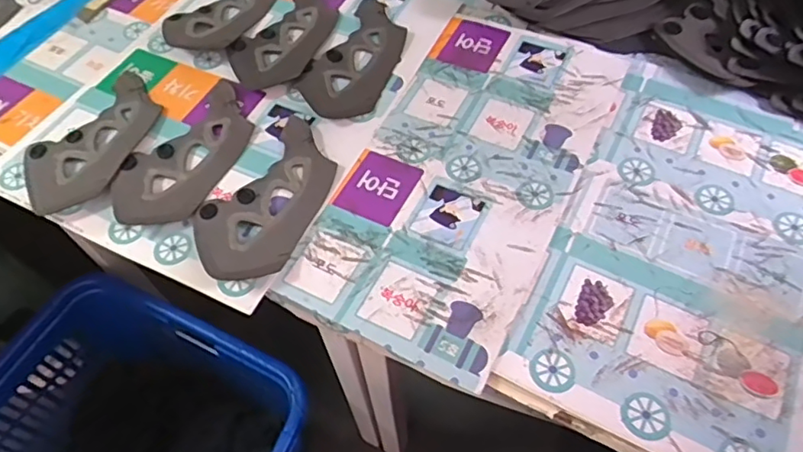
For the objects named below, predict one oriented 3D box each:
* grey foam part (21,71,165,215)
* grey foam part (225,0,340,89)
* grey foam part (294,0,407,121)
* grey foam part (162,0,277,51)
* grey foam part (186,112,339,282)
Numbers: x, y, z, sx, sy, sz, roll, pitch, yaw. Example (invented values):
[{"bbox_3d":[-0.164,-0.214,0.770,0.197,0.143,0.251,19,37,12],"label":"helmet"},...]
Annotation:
[{"bbox_3d":[-0.365,-0.105,0.682,0.122,0.011,0.212,24,60,17],"label":"grey foam part"},{"bbox_3d":[-0.151,-0.266,0.780,0.113,0.010,0.211,23,60,16],"label":"grey foam part"},{"bbox_3d":[-0.055,-0.225,0.750,0.103,0.008,0.222,21,59,15],"label":"grey foam part"},{"bbox_3d":[-0.256,-0.320,0.813,0.114,0.030,0.223,17,59,13],"label":"grey foam part"},{"bbox_3d":[-0.142,-0.033,0.618,0.120,0.025,0.213,27,61,18],"label":"grey foam part"}]

